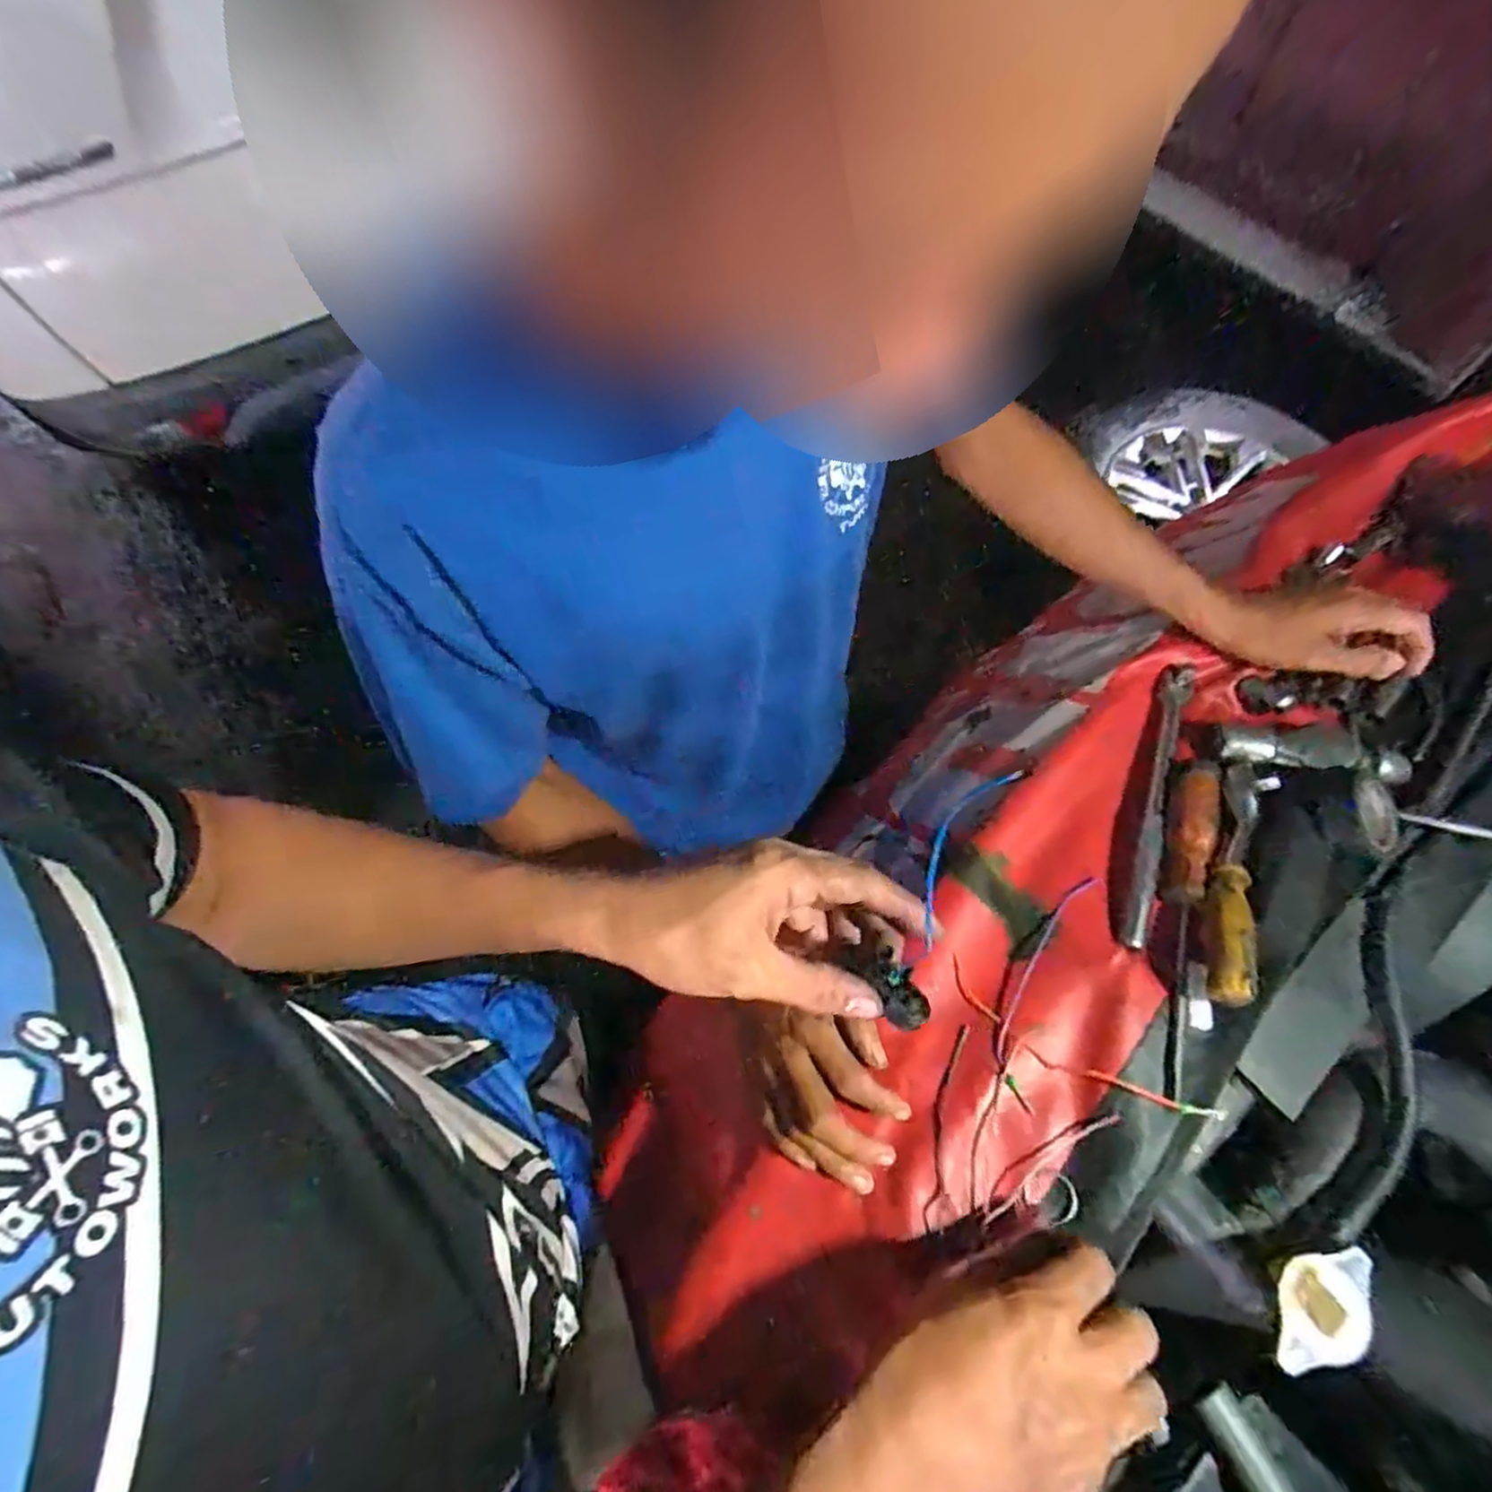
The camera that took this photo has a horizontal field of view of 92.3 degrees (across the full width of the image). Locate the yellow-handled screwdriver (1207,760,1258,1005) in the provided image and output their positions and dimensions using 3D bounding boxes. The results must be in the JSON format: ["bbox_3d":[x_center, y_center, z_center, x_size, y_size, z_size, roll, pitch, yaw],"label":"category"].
[{"bbox_3d":[0.297,0.078,0.437,0.024,0.024,0.167,22,55,12],"label":"yellow-handled screwdriver"}]

